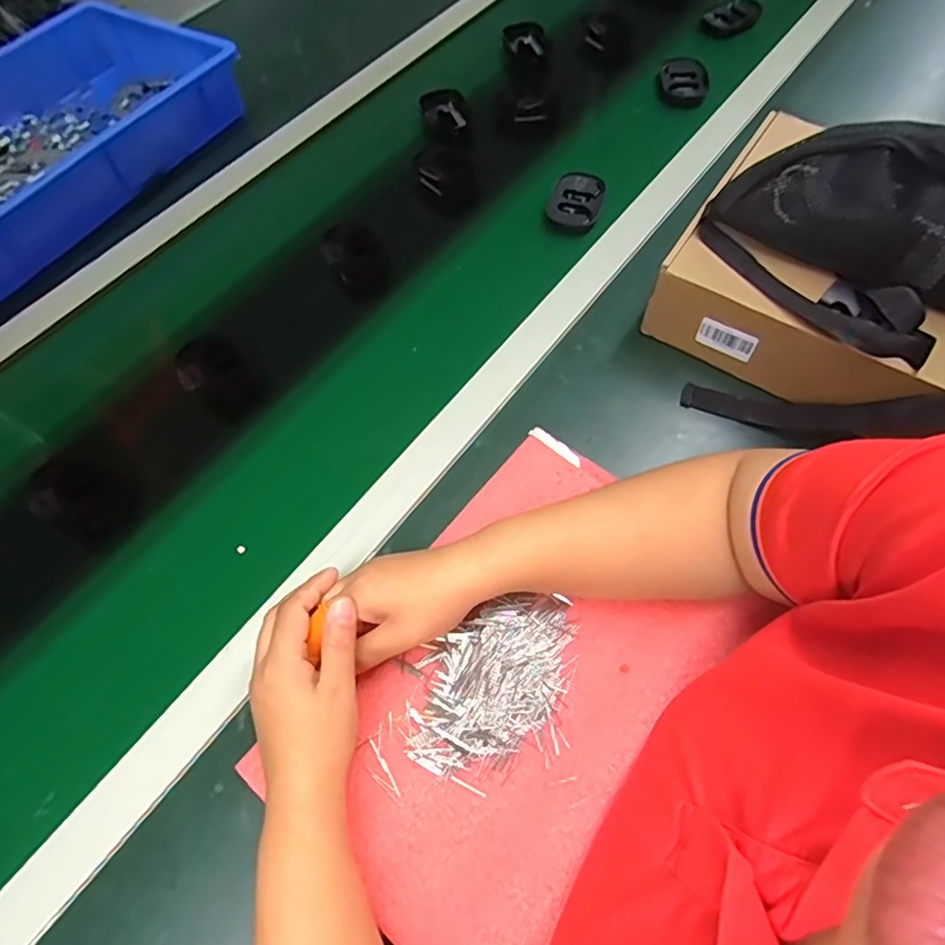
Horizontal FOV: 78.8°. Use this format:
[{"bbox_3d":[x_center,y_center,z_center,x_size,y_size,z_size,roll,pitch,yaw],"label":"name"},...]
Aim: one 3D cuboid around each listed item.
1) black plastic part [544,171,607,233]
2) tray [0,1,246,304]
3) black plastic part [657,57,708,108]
[{"bbox_3d":[0.119,-0.309,0.656,0.056,0.017,0.082,17,64,11],"label":"black plastic part"},{"bbox_3d":[-0.523,-0.408,0.700,0.277,0.076,0.417,29,67,16],"label":"tray"},{"bbox_3d":[0.277,-0.516,0.760,0.060,0.020,0.084,4,62,4],"label":"black plastic part"}]

